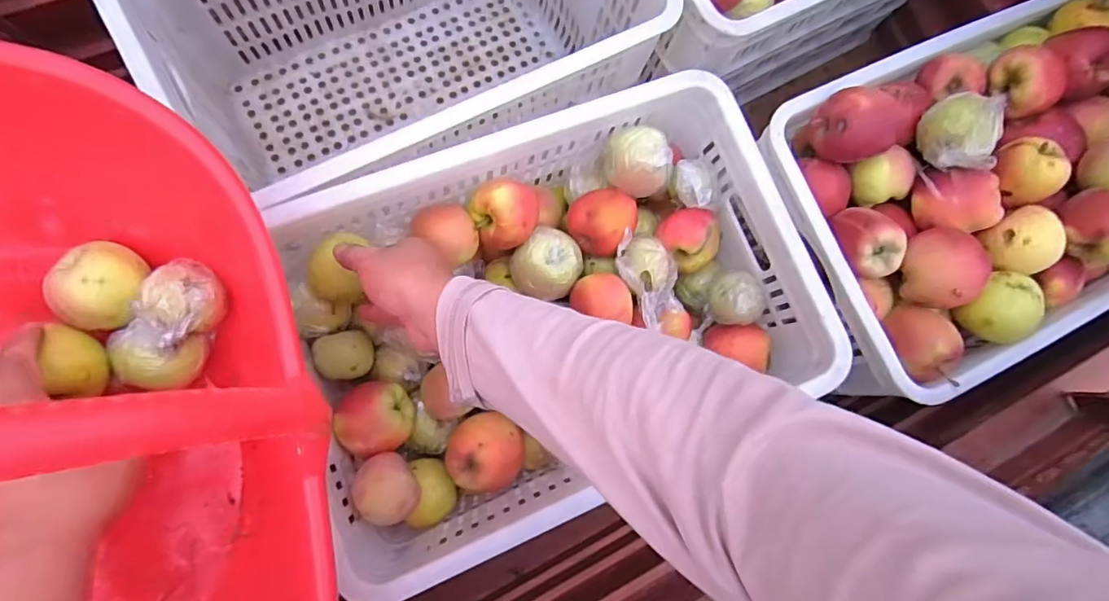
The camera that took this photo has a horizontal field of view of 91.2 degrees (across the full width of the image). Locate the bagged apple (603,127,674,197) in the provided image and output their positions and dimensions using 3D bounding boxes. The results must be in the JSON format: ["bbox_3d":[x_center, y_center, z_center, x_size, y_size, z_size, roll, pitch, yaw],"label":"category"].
[{"bbox_3d":[0.094,-0.152,0.606,0.065,0.055,0.073,-19,88,-6],"label":"bagged apple"}]

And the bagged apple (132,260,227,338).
[{"bbox_3d":[-0.286,-0.001,0.419,0.051,0.046,0.048,0,86,-5],"label":"bagged apple"}]

